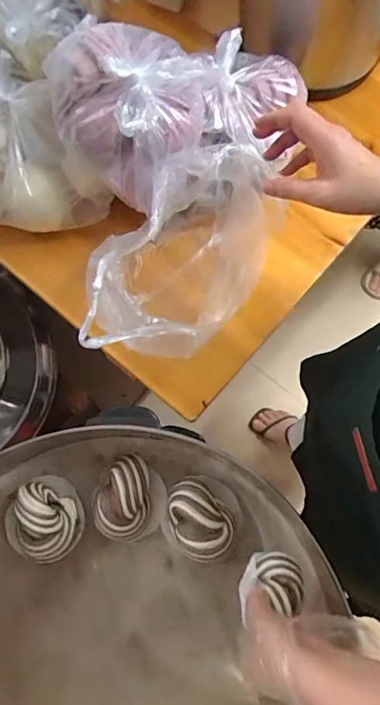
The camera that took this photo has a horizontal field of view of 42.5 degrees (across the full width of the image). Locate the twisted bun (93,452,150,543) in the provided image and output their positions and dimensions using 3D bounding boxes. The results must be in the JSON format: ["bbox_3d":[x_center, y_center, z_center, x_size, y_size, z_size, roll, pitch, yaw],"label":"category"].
[{"bbox_3d":[-0.082,0.174,0.586,0.063,0.030,0.098,-2,73,-1],"label":"twisted bun"}]

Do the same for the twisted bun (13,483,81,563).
[{"bbox_3d":[-0.170,0.199,0.579,0.072,0.043,0.094,-6,73,-2],"label":"twisted bun"}]

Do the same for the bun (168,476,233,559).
[{"bbox_3d":[0.009,0.198,0.578,0.072,0.036,0.094,-38,77,-11],"label":"bun"}]

